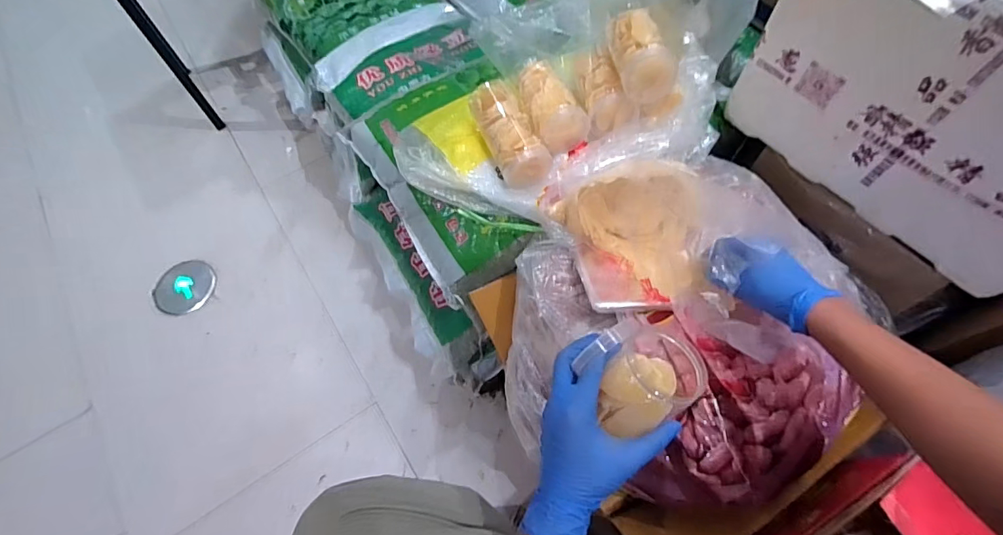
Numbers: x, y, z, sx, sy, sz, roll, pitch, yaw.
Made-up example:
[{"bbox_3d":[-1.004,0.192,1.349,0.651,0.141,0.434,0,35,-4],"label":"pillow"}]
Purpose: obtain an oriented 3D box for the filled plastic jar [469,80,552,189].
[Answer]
[{"bbox_3d":[0.010,-0.207,0.695,0.070,0.064,0.169,-25,82,-13],"label":"filled plastic jar"}]

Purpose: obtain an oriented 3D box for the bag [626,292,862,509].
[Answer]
[{"bbox_3d":[0.286,0.175,0.546,0.240,0.127,0.216,13,65,8],"label":"bag"}]

